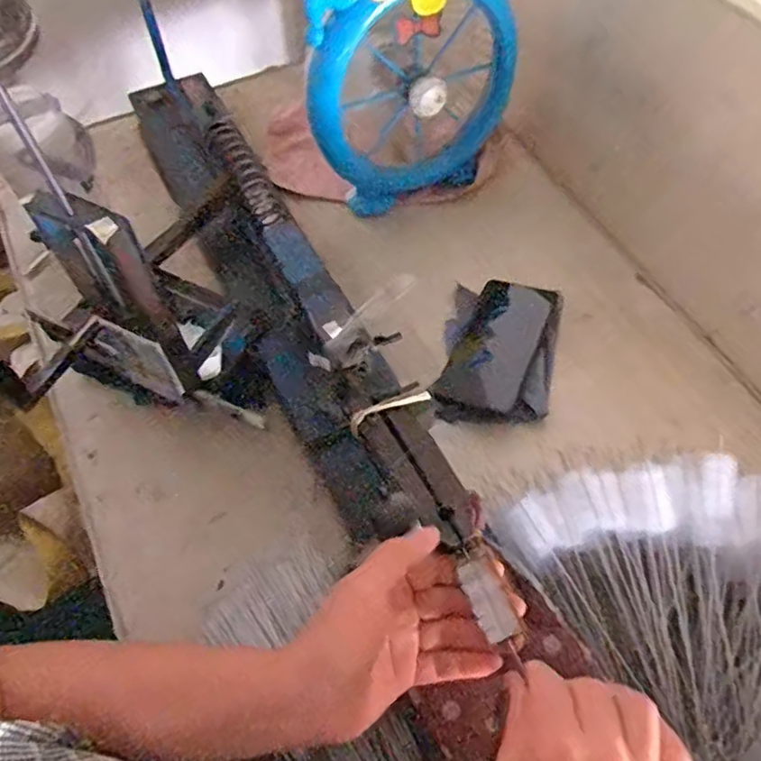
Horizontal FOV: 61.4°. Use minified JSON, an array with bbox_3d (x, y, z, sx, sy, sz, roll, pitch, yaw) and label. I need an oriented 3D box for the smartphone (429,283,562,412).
[{"bbox_3d":[0.120,-0.038,0.642,0.078,0.011,0.163,20,61,20],"label":"smartphone"}]

